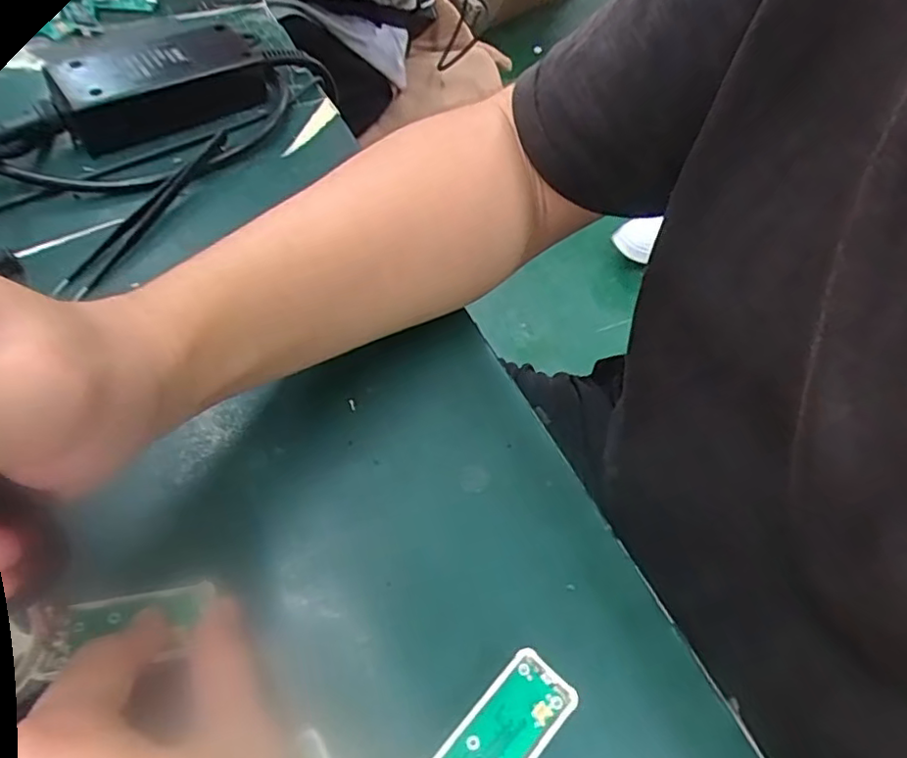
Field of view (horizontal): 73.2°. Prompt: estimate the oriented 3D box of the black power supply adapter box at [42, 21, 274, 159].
[{"bbox_3d":[-0.181,-0.185,0.380,0.122,0.035,0.055,-31,64,-23],"label":"black power supply adapter box"}]

